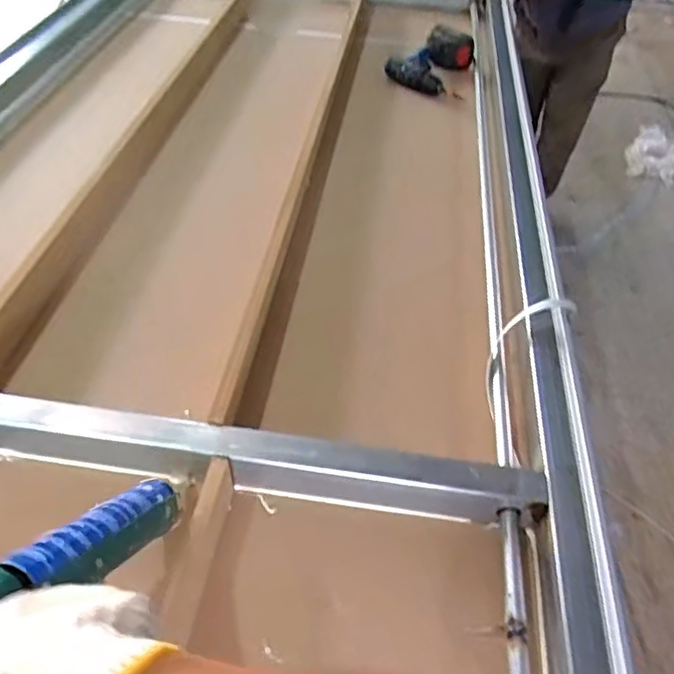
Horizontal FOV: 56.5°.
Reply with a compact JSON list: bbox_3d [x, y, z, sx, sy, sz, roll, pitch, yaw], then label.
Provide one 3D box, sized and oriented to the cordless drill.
[{"bbox_3d":[0.223,-0.661,1.491,0.189,0.068,0.238,15,46,10],"label":"cordless drill"}]

